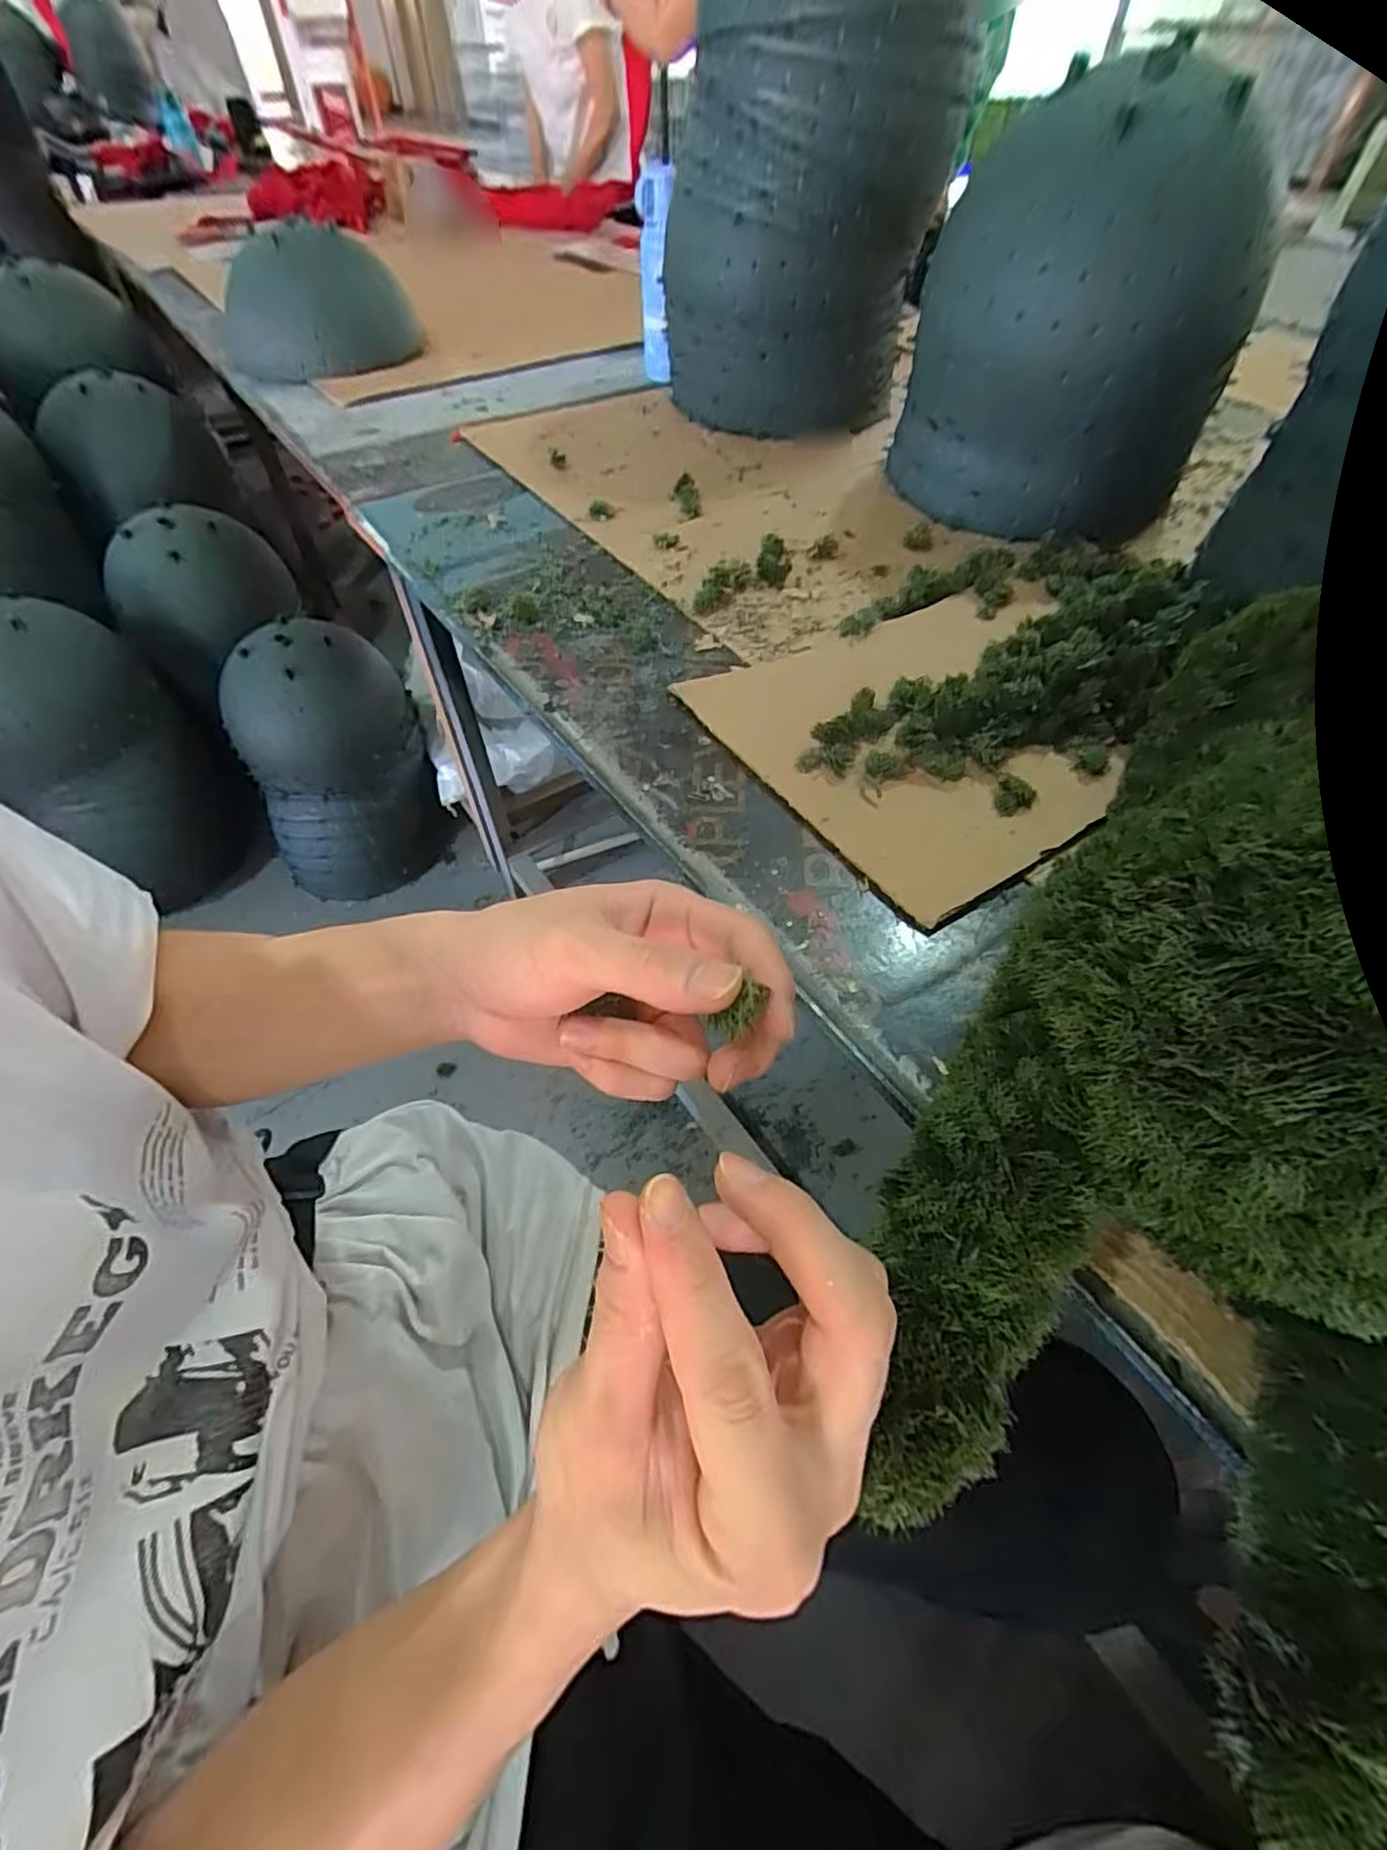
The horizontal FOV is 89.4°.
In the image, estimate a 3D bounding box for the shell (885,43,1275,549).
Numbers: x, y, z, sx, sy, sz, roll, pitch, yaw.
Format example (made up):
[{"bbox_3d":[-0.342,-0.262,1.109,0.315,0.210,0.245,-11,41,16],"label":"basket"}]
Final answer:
[{"bbox_3d":[0.351,-0.555,0.670,0.244,0.296,0.203,-12,53,-7],"label":"shell"}]

